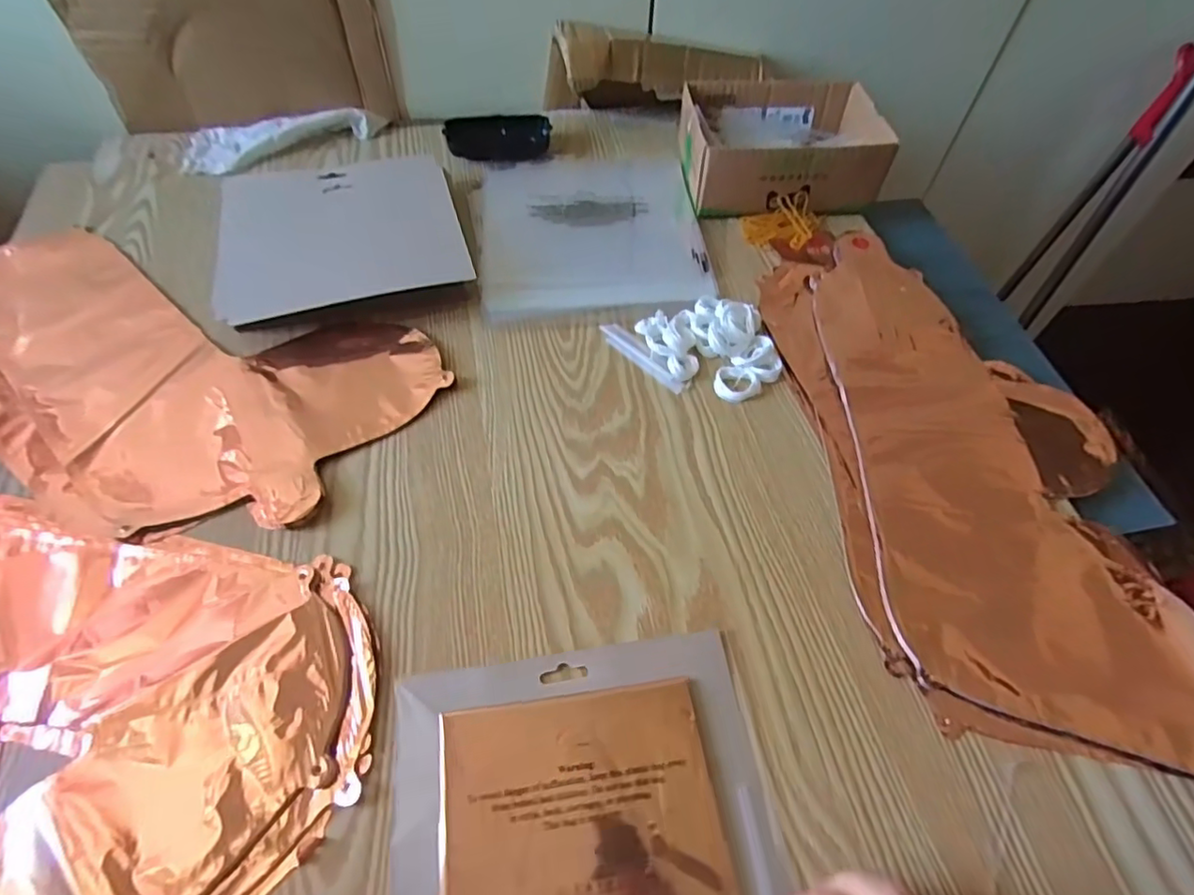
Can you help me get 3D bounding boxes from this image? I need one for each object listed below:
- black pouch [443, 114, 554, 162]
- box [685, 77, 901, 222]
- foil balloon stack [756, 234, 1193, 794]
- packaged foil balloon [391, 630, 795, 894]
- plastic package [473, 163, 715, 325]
[{"bbox_3d":[-0.104,-0.333,0.647,0.109,0.026,0.038,-10,56,-8],"label":"black pouch"},{"bbox_3d":[0.179,-0.301,0.606,0.182,0.067,0.144,-4,56,-4],"label":"box"},{"bbox_3d":[0.268,0.003,0.436,0.214,0.023,0.416,-3,56,-3],"label":"foil balloon stack"},{"bbox_3d":[-0.007,0.189,0.315,0.191,0.010,0.161,-7,56,-6],"label":"packaged foil balloon"},{"bbox_3d":[-0.008,-0.215,0.585,0.206,0.007,0.227,-5,56,-5],"label":"plastic package"}]

